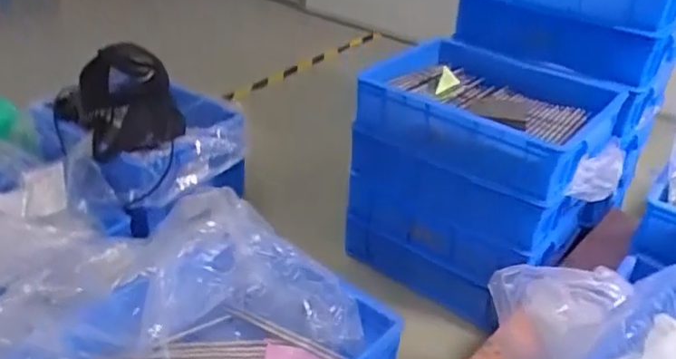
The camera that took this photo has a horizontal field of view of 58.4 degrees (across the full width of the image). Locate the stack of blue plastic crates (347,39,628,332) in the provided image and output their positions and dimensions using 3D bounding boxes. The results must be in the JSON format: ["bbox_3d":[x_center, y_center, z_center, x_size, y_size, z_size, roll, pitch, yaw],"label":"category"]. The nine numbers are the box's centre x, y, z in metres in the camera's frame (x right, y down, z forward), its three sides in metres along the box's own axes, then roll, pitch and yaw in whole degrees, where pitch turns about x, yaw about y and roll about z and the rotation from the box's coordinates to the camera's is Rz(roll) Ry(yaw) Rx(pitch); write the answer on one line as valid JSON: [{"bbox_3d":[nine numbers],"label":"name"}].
[{"bbox_3d":[0.258,-0.003,1.190,0.419,0.411,0.277,29,40,34],"label":"stack of blue plastic crates"}]

